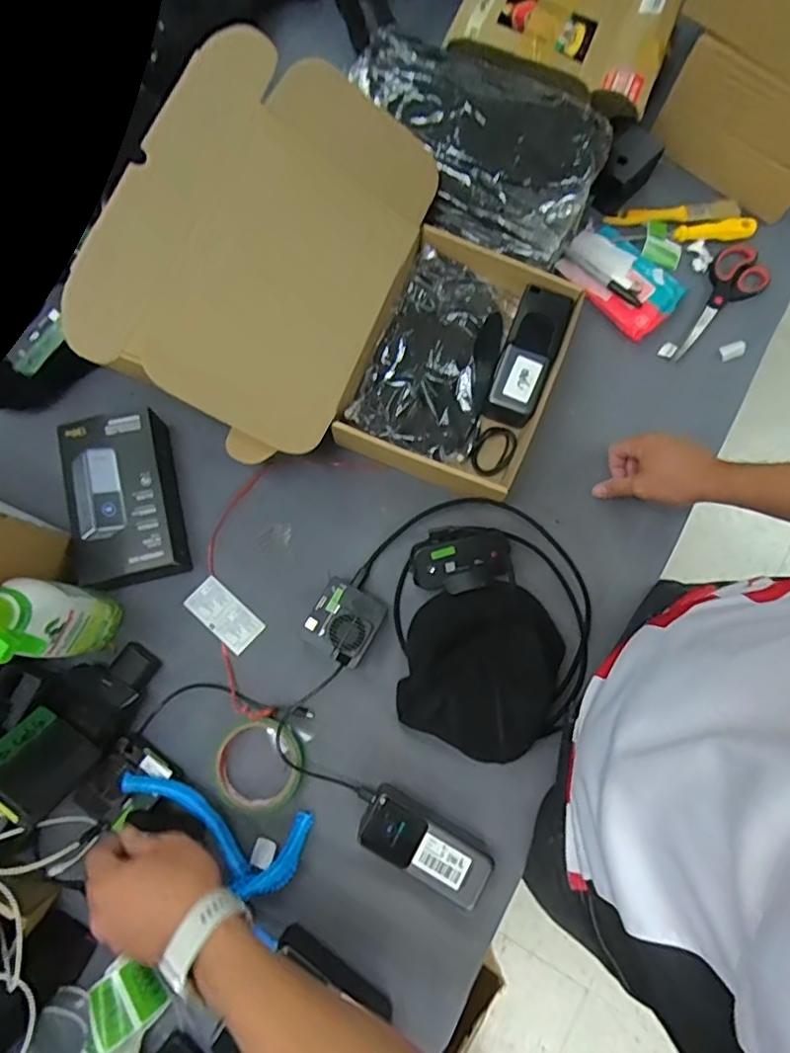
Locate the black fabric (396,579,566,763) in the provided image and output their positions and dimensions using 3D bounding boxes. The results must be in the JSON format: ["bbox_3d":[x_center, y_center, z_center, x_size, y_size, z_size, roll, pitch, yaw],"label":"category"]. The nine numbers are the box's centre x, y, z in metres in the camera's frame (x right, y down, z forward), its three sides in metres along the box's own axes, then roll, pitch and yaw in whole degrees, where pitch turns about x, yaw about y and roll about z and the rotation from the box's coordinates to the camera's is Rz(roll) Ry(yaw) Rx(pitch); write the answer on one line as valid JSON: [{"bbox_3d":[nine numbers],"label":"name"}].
[{"bbox_3d":[0.090,0.147,0.612,0.154,0.041,0.174,14,79,3],"label":"black fabric"}]

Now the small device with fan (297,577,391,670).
[{"bbox_3d":[-0.056,0.104,0.616,0.072,0.040,0.079,29,80,6],"label":"small device with fan"}]

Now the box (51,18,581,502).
[{"bbox_3d":[-0.042,-0.228,0.614,0.429,0.202,0.354,27,80,5],"label":"box"}]

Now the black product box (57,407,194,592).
[{"bbox_3d":[-0.298,-0.028,0.629,0.107,0.050,0.187,-12,79,-2],"label":"black product box"}]

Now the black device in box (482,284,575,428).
[{"bbox_3d":[0.155,-0.201,0.673,0.063,0.045,0.157,21,80,4],"label":"black device in box"}]

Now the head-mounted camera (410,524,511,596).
[{"bbox_3d":[0.072,0.037,0.635,0.107,0.038,0.070,-3,79,0],"label":"head-mounted camera"}]

